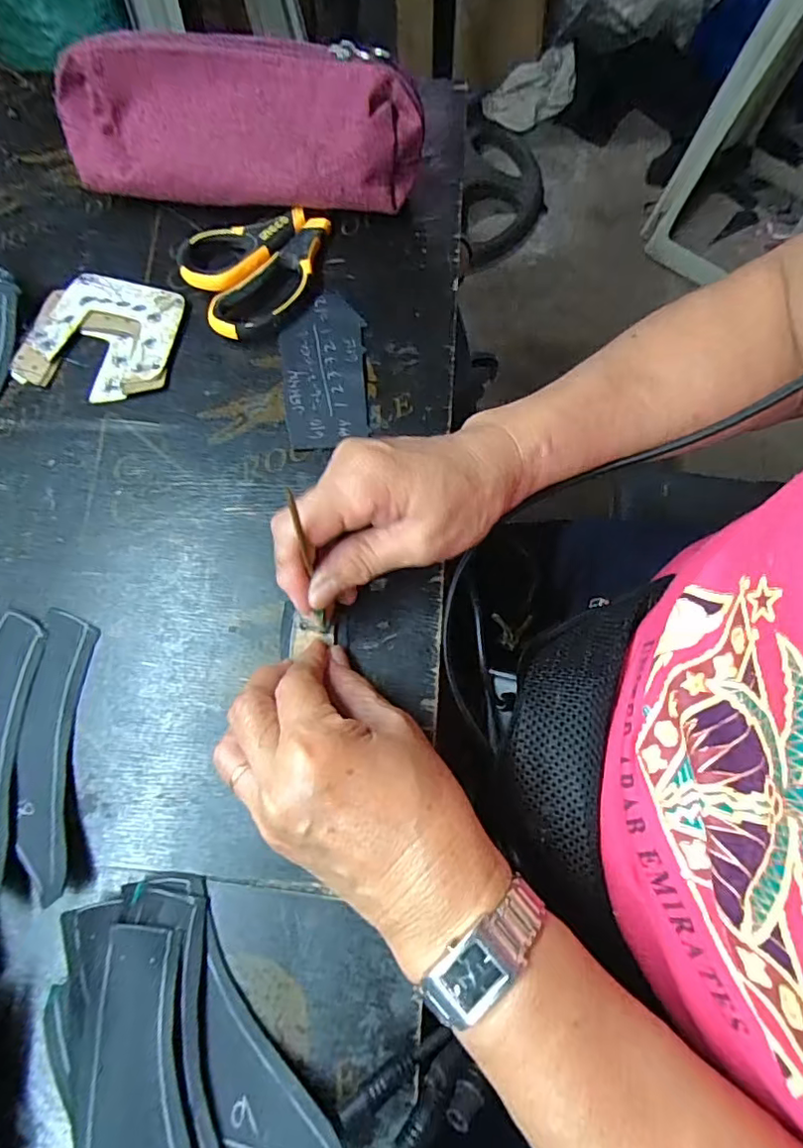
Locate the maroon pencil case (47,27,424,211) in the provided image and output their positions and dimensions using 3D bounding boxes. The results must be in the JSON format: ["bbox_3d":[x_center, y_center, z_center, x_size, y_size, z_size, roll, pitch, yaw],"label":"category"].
[{"bbox_3d":[-0.105,-0.282,0.368,0.230,0.079,0.058,5,72,4],"label":"maroon pencil case"}]

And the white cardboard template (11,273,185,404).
[{"bbox_3d":[-0.193,-0.153,0.366,0.095,0.008,0.087,8,72,5],"label":"white cardboard template"}]

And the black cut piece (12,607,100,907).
[{"bbox_3d":[-0.176,0.084,0.283,0.033,0.014,0.133,-6,71,0],"label":"black cut piece"}]

